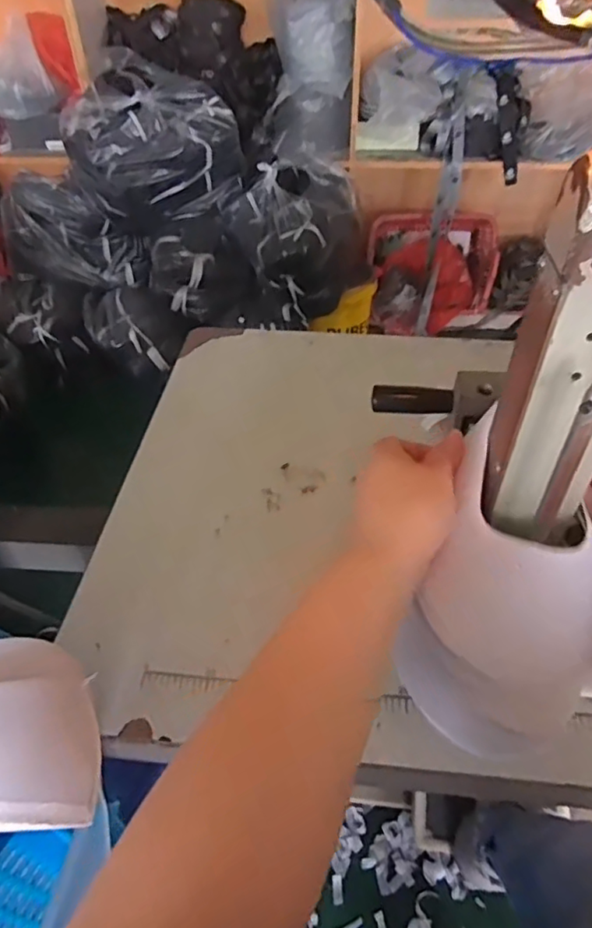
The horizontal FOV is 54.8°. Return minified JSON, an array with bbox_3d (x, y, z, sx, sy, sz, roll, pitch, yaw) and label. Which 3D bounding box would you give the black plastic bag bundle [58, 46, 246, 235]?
[{"bbox_3d":[-0.404,-0.895,1.606,0.452,0.335,0.327,-14,46,-13],"label":"black plastic bag bundle"}]

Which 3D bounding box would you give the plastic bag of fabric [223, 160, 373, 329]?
[{"bbox_3d":[0.027,-0.667,1.698,0.346,0.369,0.308,-30,52,-26],"label":"plastic bag of fabric"}]

